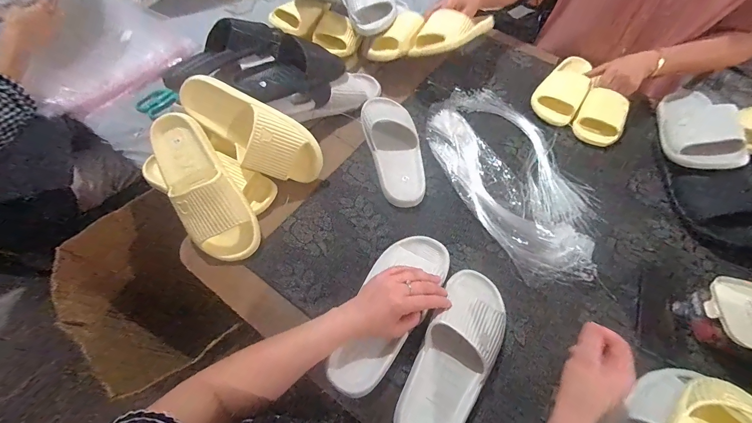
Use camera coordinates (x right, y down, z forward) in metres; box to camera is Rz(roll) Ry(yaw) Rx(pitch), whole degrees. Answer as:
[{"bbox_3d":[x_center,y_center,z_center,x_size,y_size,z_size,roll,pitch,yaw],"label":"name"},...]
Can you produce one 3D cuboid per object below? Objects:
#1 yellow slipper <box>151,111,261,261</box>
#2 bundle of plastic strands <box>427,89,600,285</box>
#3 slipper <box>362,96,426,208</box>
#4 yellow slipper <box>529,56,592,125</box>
[{"bbox_3d":[-0.287,-0.041,0.527,0.101,0.079,0.262,-32,84,-19],"label":"yellow slipper"},{"bbox_3d":[0.277,-0.086,0.663,0.249,0.046,0.464,-18,62,-12],"label":"bundle of plastic strands"},{"bbox_3d":[0.035,-0.145,0.661,0.110,0.076,0.276,-7,61,-6],"label":"slipper"},{"bbox_3d":[0.457,-0.303,0.779,0.110,0.059,0.221,29,63,13],"label":"yellow slipper"}]

